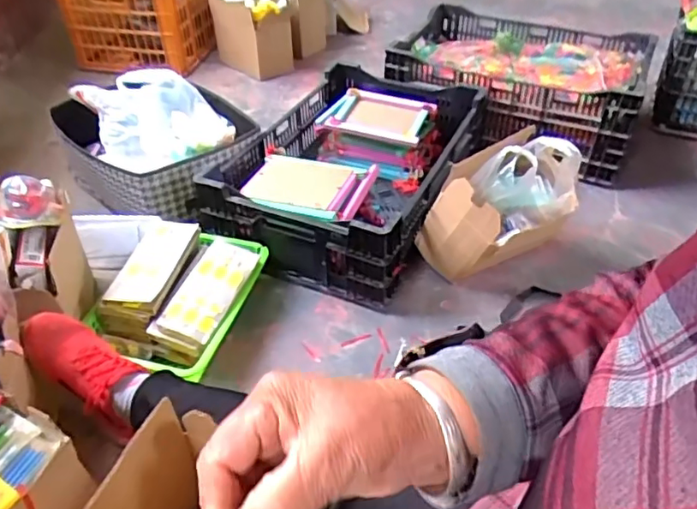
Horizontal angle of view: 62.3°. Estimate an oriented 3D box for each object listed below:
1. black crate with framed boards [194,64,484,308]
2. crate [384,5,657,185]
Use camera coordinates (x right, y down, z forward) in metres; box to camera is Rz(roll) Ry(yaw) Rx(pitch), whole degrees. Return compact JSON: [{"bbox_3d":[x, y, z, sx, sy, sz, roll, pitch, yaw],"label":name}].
[{"bbox_3d":[0.011,-0.195,1.269,0.421,0.167,0.605,17,44,19],"label":"black crate with framed boards"},{"bbox_3d":[0.448,-0.441,1.526,0.613,0.213,0.453,23,46,25],"label":"crate"}]

